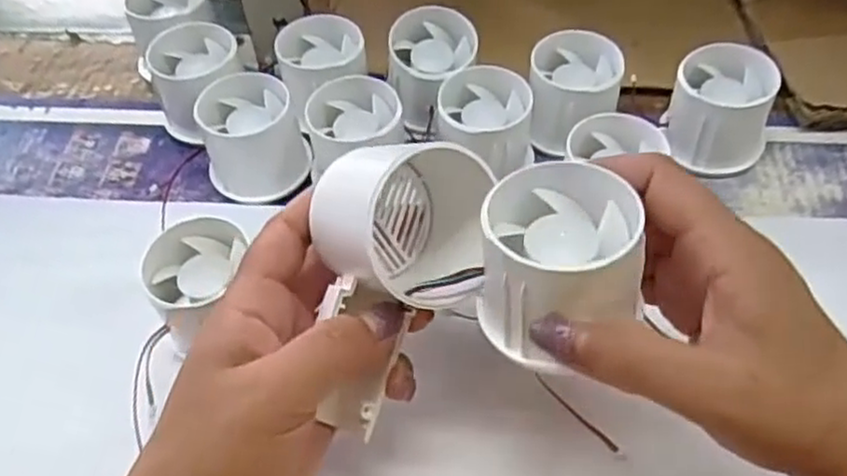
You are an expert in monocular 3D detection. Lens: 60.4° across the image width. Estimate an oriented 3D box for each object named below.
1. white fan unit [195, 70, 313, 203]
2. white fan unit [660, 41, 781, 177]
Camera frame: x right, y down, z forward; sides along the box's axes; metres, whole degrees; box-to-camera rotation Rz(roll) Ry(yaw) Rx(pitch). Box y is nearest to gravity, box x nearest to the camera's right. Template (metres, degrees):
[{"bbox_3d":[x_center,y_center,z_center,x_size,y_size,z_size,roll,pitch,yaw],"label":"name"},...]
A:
[{"bbox_3d":[-0.098,-0.056,0.409,0.054,0.046,0.058,-22,56,-13],"label":"white fan unit"},{"bbox_3d":[0.166,-0.070,0.405,0.055,0.045,0.059,-1,53,2],"label":"white fan unit"}]

